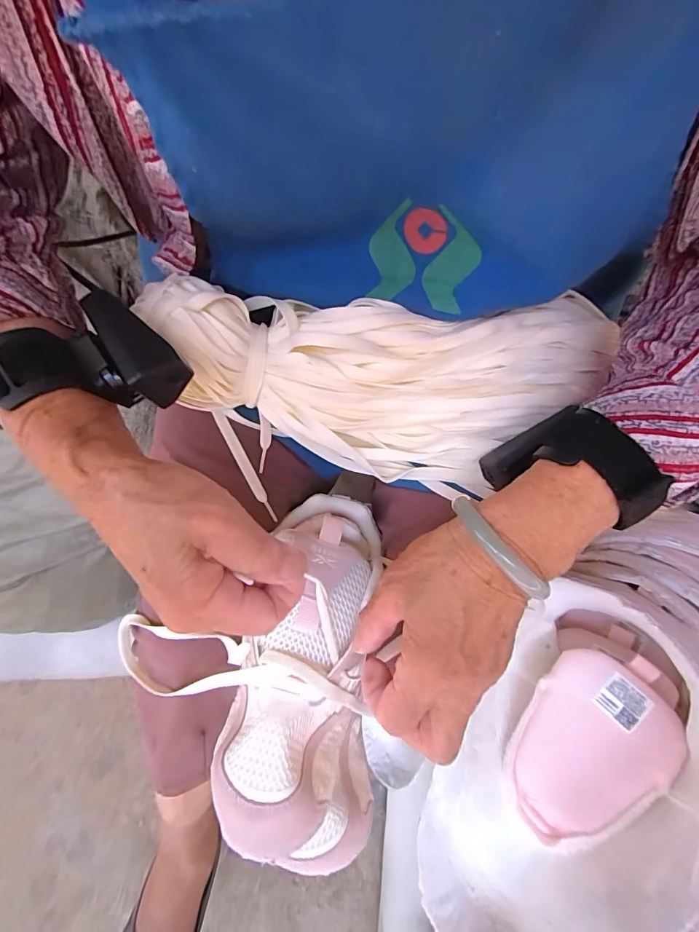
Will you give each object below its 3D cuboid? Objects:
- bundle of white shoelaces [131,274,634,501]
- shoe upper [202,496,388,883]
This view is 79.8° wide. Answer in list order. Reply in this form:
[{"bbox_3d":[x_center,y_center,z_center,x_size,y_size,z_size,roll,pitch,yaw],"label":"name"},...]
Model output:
[{"bbox_3d":[0.017,-0.056,0.280,0.307,0.075,0.115,4,73,2],"label":"bundle of white shoelaces"},{"bbox_3d":[-0.025,0.134,0.298,0.094,0.090,0.230,7,67,3],"label":"shoe upper"}]

